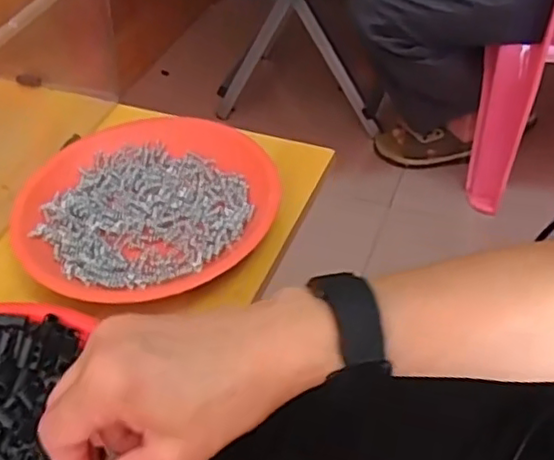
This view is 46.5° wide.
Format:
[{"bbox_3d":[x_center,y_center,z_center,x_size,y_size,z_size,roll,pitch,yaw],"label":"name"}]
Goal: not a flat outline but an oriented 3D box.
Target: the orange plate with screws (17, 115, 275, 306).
[{"bbox_3d":[-0.100,-0.019,0.488,0.186,0.022,0.188,-2,46,2],"label":"orange plate with screws"}]

